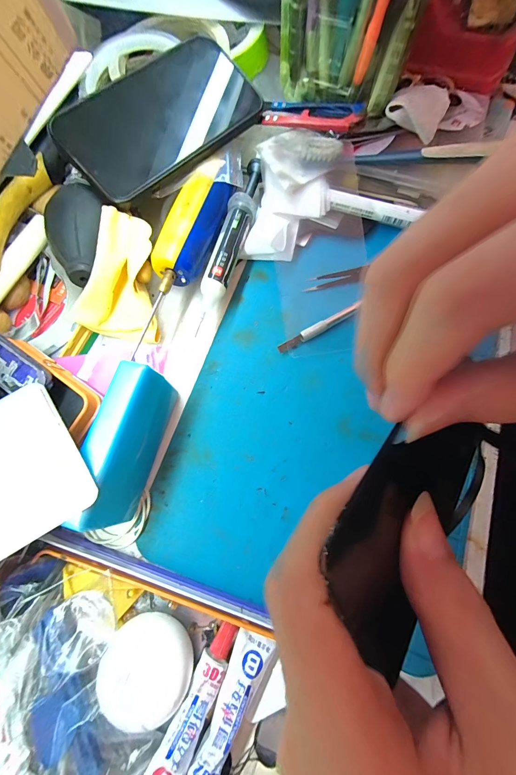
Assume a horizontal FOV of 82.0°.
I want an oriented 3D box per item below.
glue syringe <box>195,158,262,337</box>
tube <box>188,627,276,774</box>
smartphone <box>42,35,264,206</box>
[{"bbox_3d":[-0.020,-0.114,0.224,0.020,0.017,0.144,16,75,6],"label":"glue syringe"},{"bbox_3d":[-0.020,0.174,0.152,0.018,0.020,0.086,27,77,9],"label":"tube"},{"bbox_3d":[-0.068,-0.196,0.214,0.144,0.005,0.072,-41,95,-12],"label":"smartphone"}]

